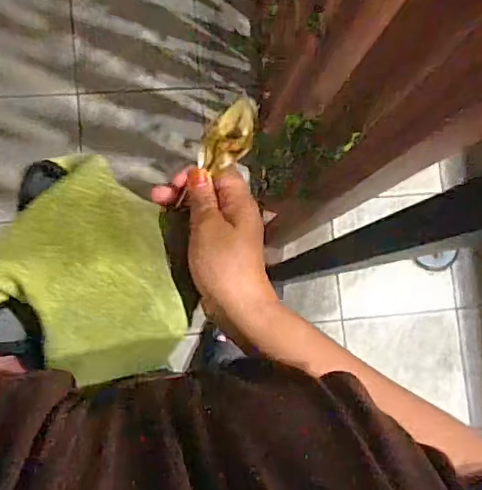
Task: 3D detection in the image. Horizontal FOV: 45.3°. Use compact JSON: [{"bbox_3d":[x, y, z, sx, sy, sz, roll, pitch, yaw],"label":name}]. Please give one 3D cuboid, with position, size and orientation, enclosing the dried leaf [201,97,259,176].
[{"bbox_3d":[-0.006,-0.080,0.425,0.030,0.016,0.055,39,111,-9],"label":"dried leaf"}]

